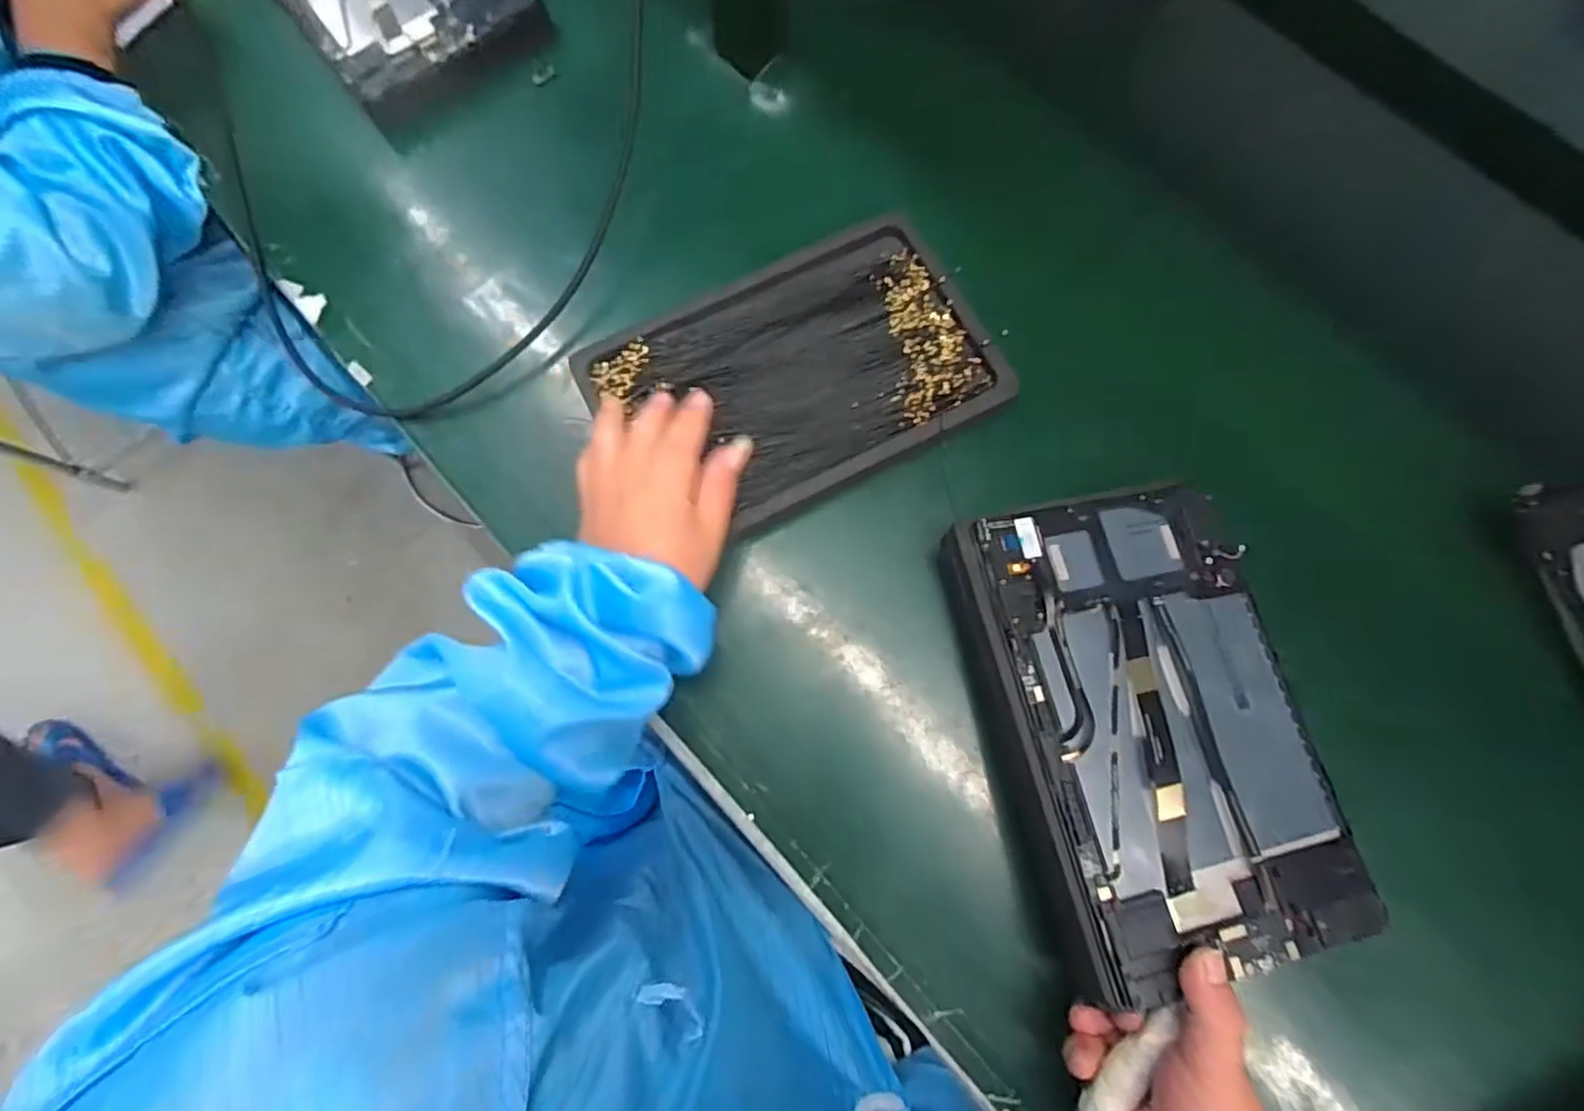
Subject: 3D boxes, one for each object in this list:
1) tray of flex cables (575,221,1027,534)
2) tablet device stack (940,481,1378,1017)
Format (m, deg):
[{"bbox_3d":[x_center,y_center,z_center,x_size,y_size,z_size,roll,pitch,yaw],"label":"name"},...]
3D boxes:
[{"bbox_3d":[0.002,-0.117,0.430,0.231,0.020,0.159,-27,79,-4],"label":"tray of flex cables"},{"bbox_3d":[0.190,0.081,0.350,0.158,0.035,0.238,-12,78,-1],"label":"tablet device stack"}]

